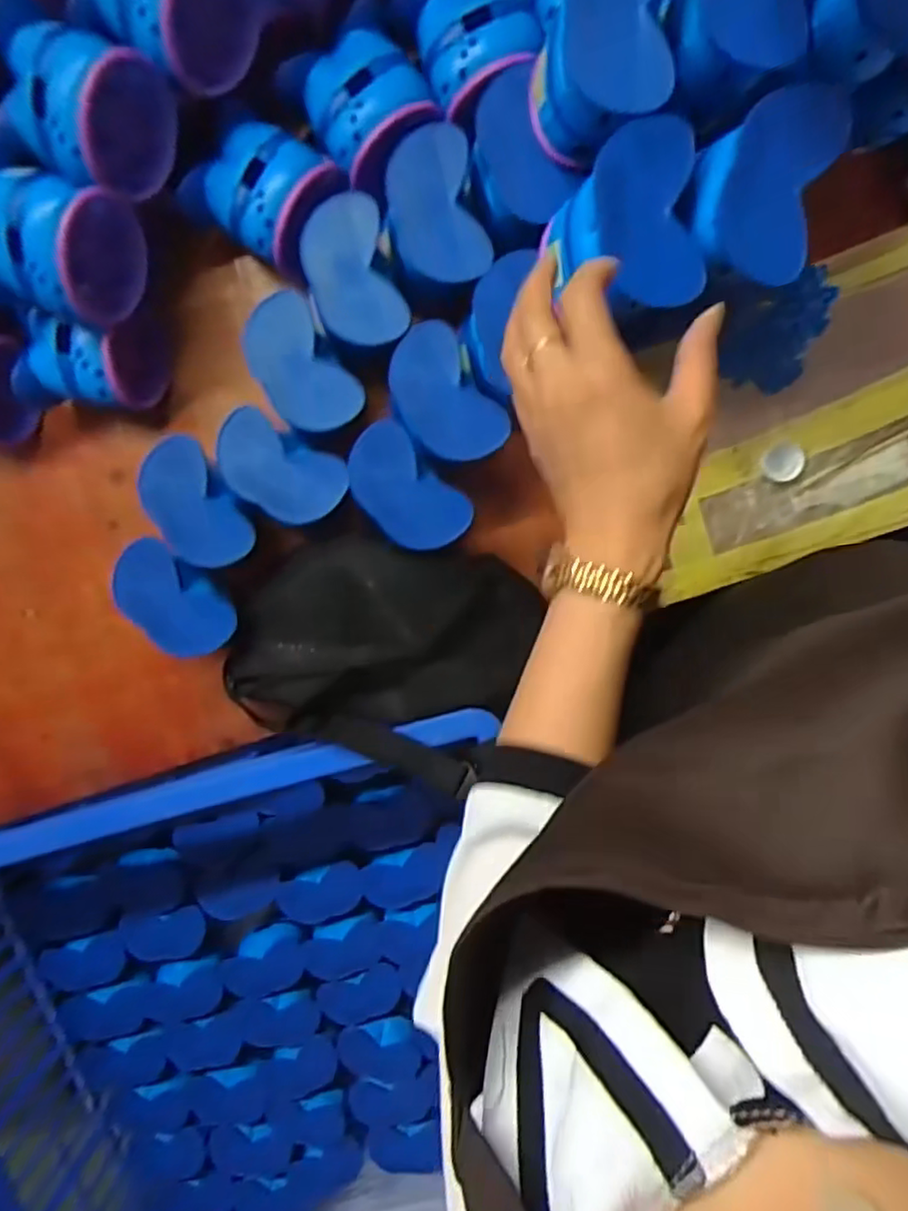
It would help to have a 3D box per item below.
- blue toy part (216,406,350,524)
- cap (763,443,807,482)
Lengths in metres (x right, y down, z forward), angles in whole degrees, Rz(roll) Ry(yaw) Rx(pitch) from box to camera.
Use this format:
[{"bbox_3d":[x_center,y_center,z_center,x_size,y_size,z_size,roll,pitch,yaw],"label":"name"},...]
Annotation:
[{"bbox_3d":[-0.126,-0.097,0.473,0.092,0.017,0.059,29,77,-15],"label":"blue toy part"},{"bbox_3d":[0.259,-0.112,0.514,0.029,0.009,0.027,0,99,3],"label":"cap"}]

